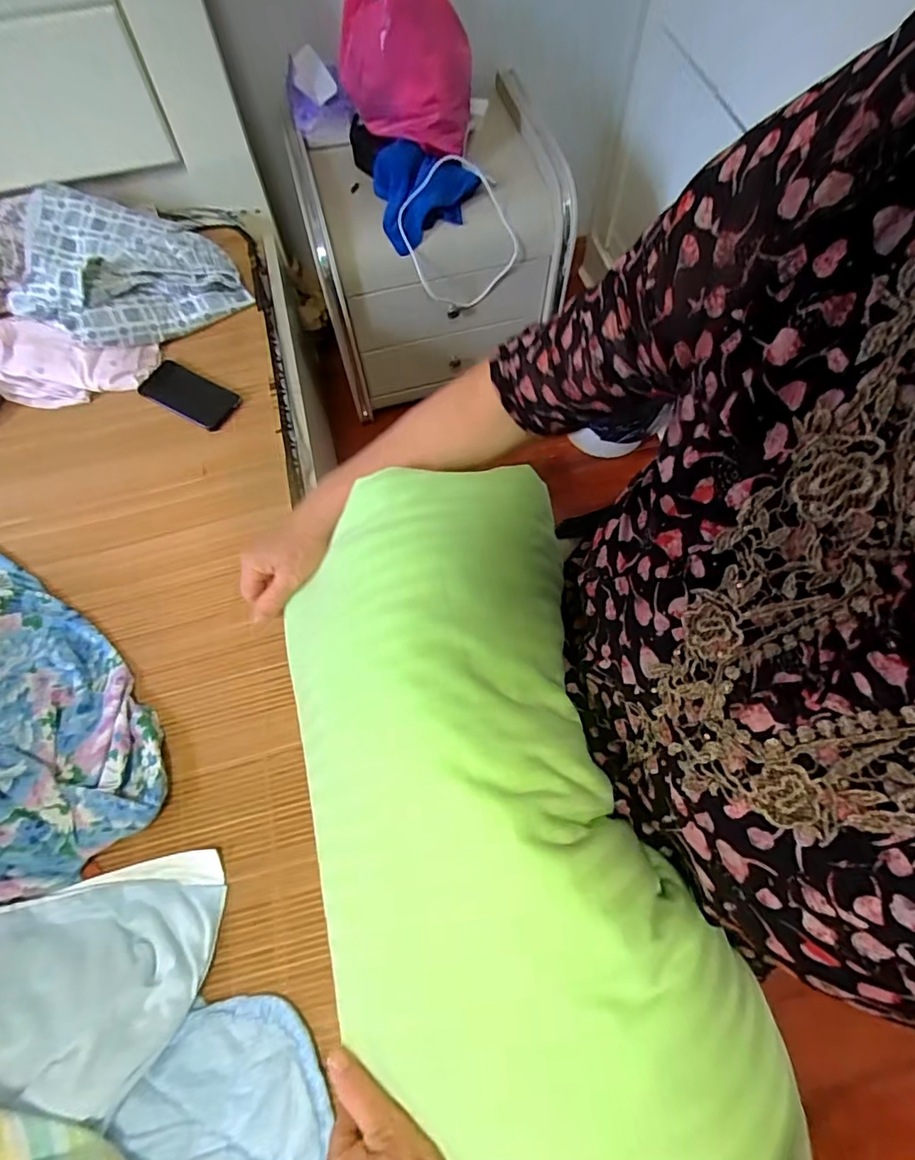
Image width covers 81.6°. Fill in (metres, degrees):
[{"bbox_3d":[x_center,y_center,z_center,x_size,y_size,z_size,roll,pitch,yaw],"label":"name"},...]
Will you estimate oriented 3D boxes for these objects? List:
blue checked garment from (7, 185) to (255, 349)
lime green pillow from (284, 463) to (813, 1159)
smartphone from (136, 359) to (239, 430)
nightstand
[{"bbox_3d":[-0.554,-0.519,0.883,0.324,0.121,0.283,-27,67,-11],"label":"blue checked garment"},{"bbox_3d":[0.009,0.125,0.351,0.234,0.101,0.433,-14,65,-6],"label":"lime green pillow"},{"bbox_3d":[-0.427,-0.297,0.840,0.163,0.013,0.083,26,67,13],"label":"smartphone"},{"bbox_3d":[-0.032,-0.647,1.121,0.498,0.429,0.315,-12,64,-5],"label":"nightstand"}]

